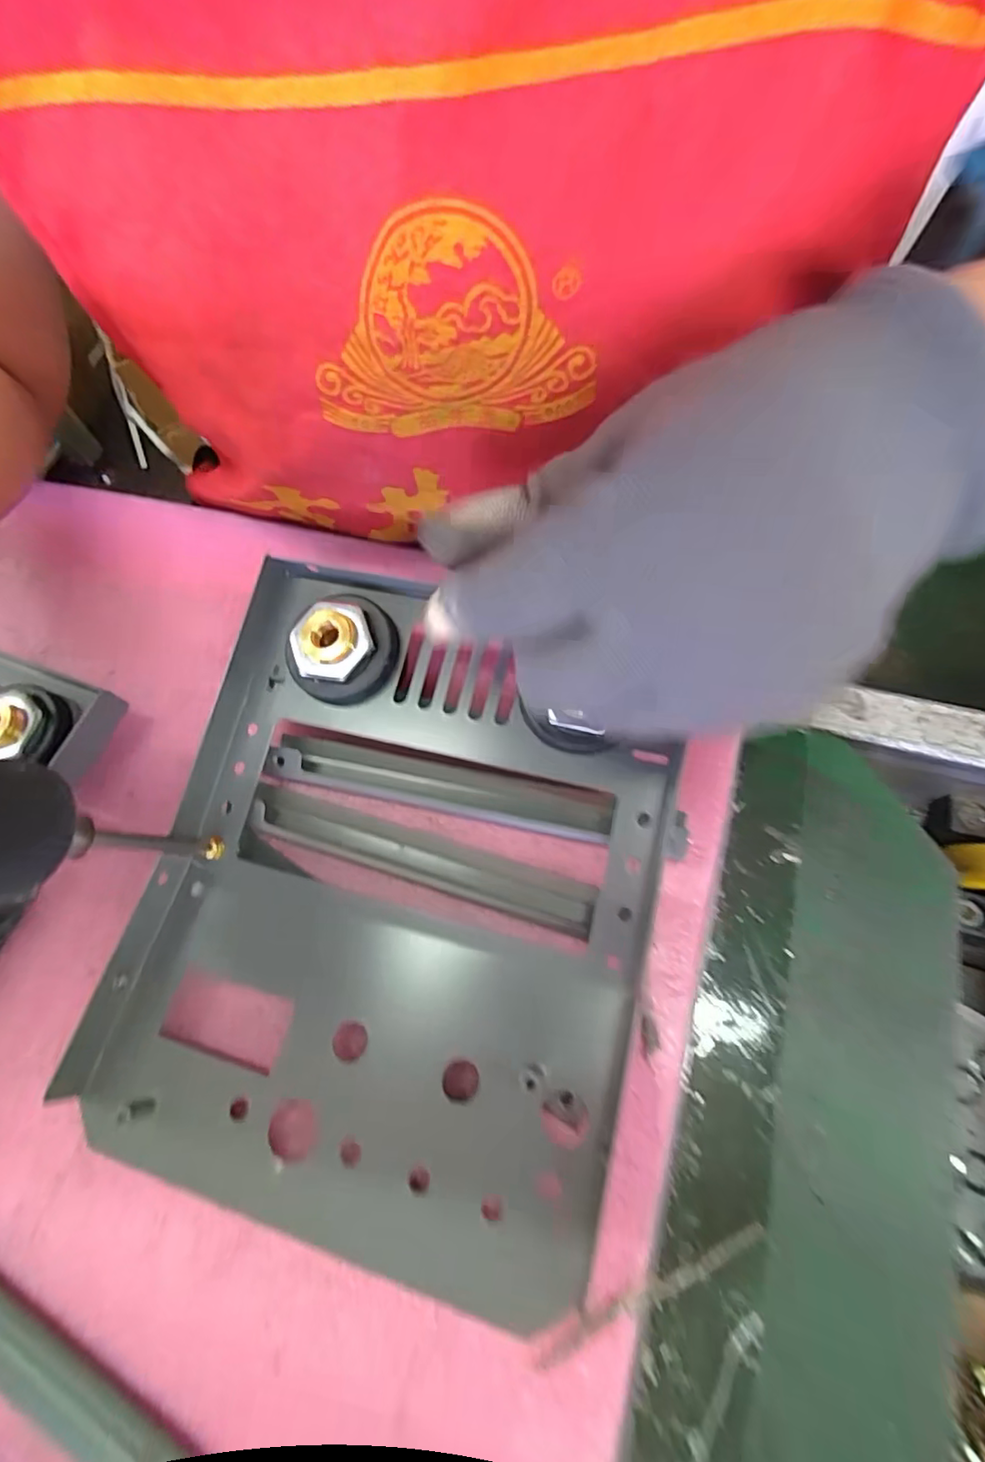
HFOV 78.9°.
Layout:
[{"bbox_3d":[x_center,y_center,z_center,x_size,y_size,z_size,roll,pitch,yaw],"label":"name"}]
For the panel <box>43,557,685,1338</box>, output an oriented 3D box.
[{"bbox_3d":[-0.032,0.045,0.183,0.158,0.045,0.187,14,68,9],"label":"panel"}]

